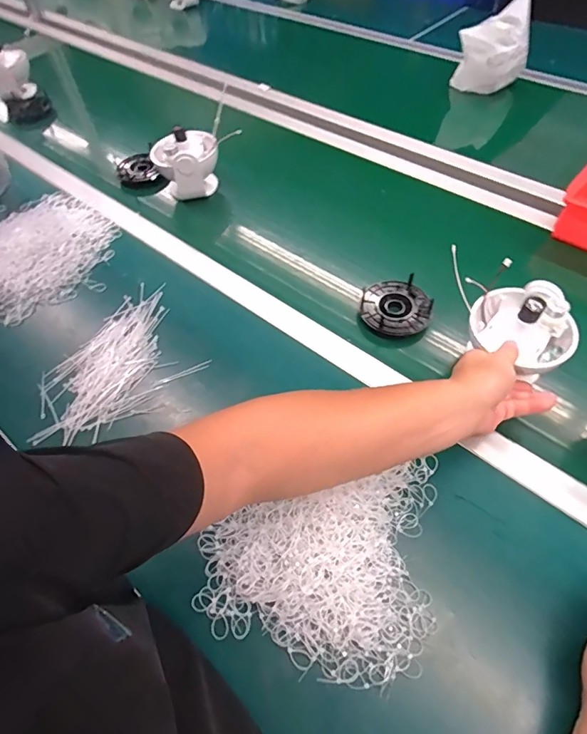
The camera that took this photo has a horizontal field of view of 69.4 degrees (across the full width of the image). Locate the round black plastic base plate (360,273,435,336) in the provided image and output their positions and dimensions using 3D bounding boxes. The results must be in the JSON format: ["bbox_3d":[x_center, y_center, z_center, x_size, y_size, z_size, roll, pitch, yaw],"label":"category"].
[{"bbox_3d":[0.149,-0.086,0.615,0.098,0.028,0.101,-1,56,2],"label":"round black plastic base plate"}]

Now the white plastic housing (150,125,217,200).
[{"bbox_3d":[-0.196,-0.372,0.794,0.117,0.117,0.109,-20,58,-11],"label":"white plastic housing"}]

